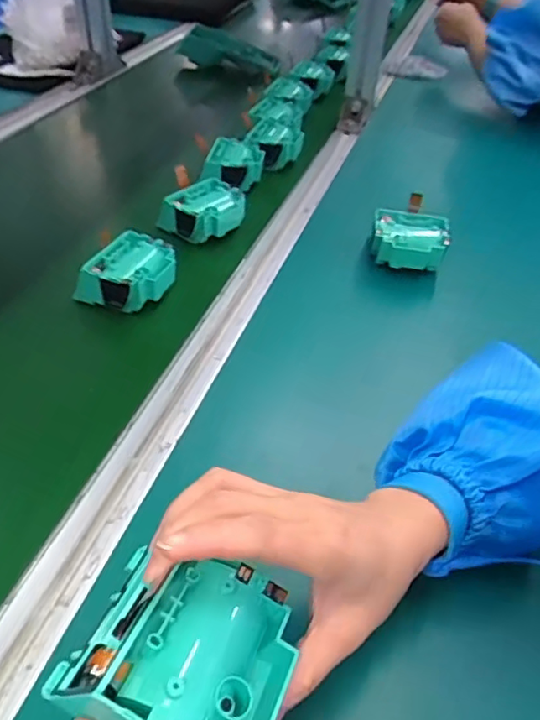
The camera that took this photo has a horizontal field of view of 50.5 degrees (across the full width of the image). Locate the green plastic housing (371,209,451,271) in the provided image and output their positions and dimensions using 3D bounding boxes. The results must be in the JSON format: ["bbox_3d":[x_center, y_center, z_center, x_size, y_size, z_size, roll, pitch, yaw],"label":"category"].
[{"bbox_3d":[0.141,-0.121,0.578,0.074,0.034,0.058,8,43,0],"label":"green plastic housing"}]

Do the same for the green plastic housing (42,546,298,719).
[{"bbox_3d":[-0.034,0.117,0.229,0.081,0.038,0.075,19,44,11],"label":"green plastic housing"}]

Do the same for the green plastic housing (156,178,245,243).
[{"bbox_3d":[-0.068,-0.158,0.613,0.065,0.040,0.074,37,50,28],"label":"green plastic housing"}]

